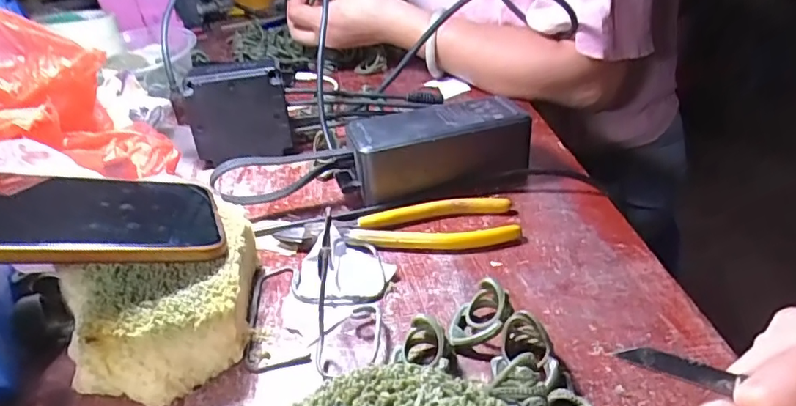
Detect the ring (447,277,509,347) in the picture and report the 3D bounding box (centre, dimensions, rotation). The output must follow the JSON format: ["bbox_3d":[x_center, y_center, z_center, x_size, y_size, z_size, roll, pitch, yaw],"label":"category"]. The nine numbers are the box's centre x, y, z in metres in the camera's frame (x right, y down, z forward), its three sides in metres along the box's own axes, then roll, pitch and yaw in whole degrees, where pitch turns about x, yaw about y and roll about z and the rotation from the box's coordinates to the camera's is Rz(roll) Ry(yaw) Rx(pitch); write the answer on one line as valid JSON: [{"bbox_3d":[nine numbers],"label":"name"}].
[{"bbox_3d":[0.041,0.057,0.270,0.027,0.023,0.031,8,35,18],"label":"ring"}]

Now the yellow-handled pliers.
[{"bbox_3d":[0.000,0.017,0.348,0.153,0.013,0.043,-5,33,-1],"label":"yellow-handled pliers"}]

